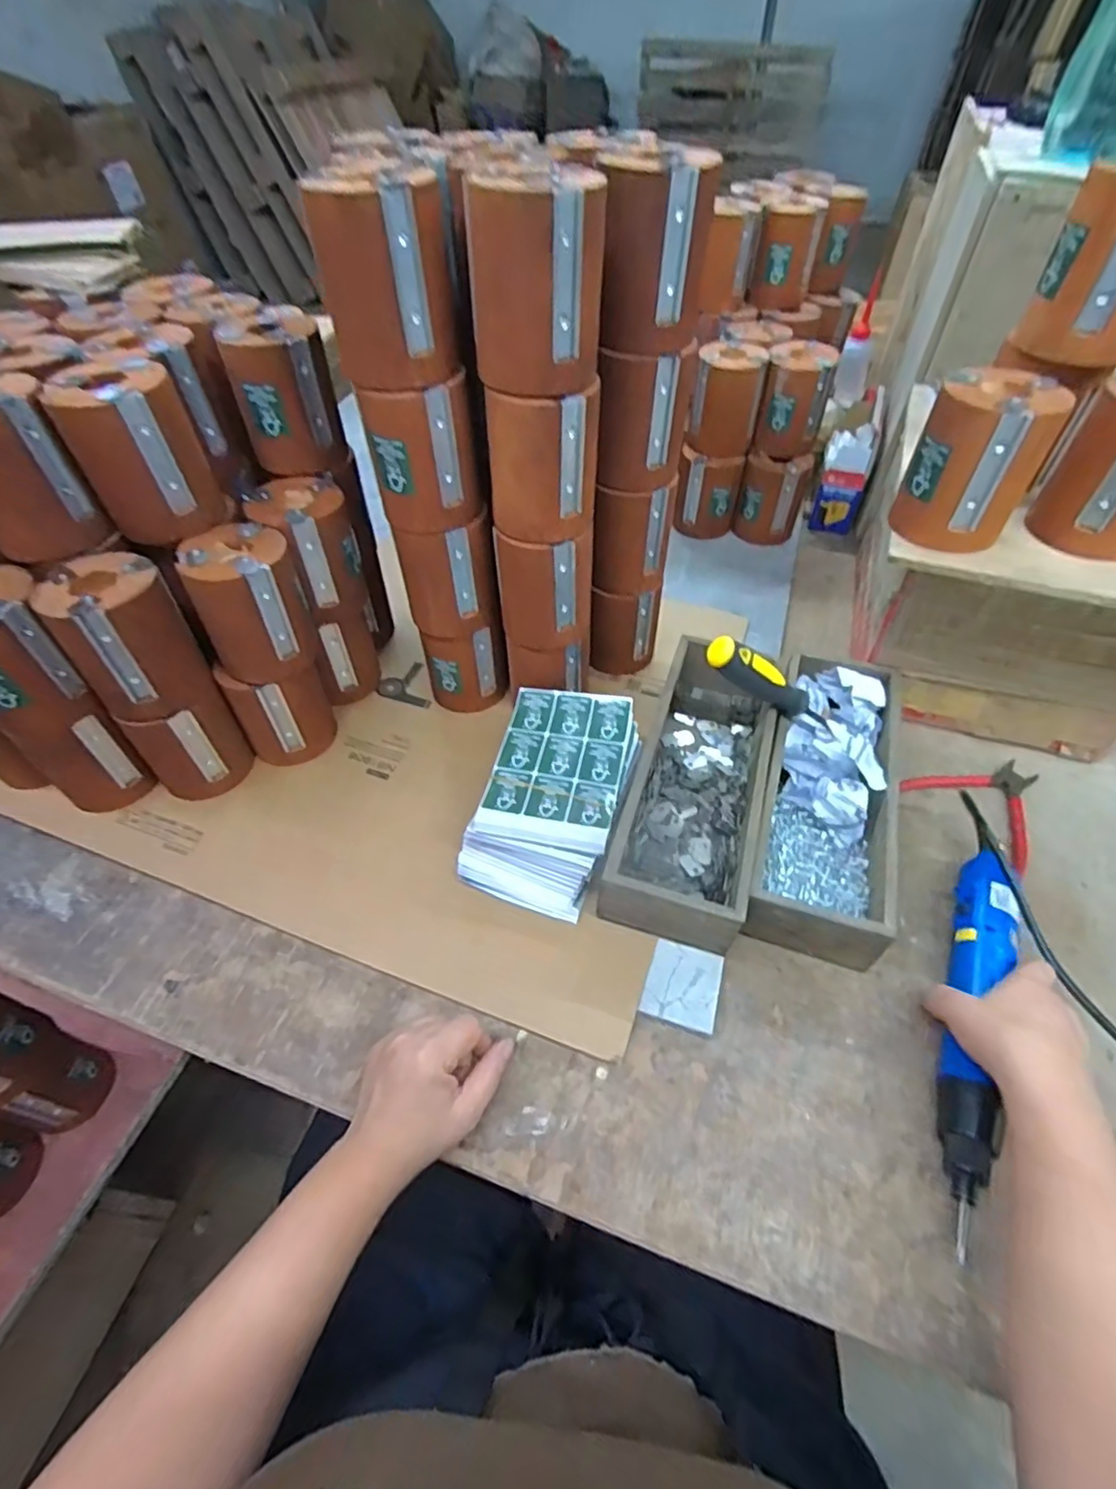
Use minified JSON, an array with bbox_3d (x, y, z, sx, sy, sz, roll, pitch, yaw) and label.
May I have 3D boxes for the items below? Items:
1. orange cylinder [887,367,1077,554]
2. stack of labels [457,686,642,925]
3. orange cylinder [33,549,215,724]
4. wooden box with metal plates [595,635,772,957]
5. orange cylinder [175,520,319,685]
[{"bbox_3d":[0.295,-0.200,0.442,0.078,0.095,0.074,29,57,23],"label":"orange cylinder"},{"bbox_3d":[-0.003,0.044,0.526,0.116,0.069,0.181,14,52,12],"label":"stack of labels"},{"bbox_3d":[-0.323,-0.080,0.469,0.081,0.100,0.076,-37,59,-25],"label":"orange cylinder"},{"bbox_3d":[0.122,0.027,0.534,0.102,0.068,0.283,14,53,13],"label":"wooden box with metal plates"},{"bbox_3d":[-0.245,-0.112,0.499,0.080,0.100,0.077,-17,52,-12],"label":"orange cylinder"}]

